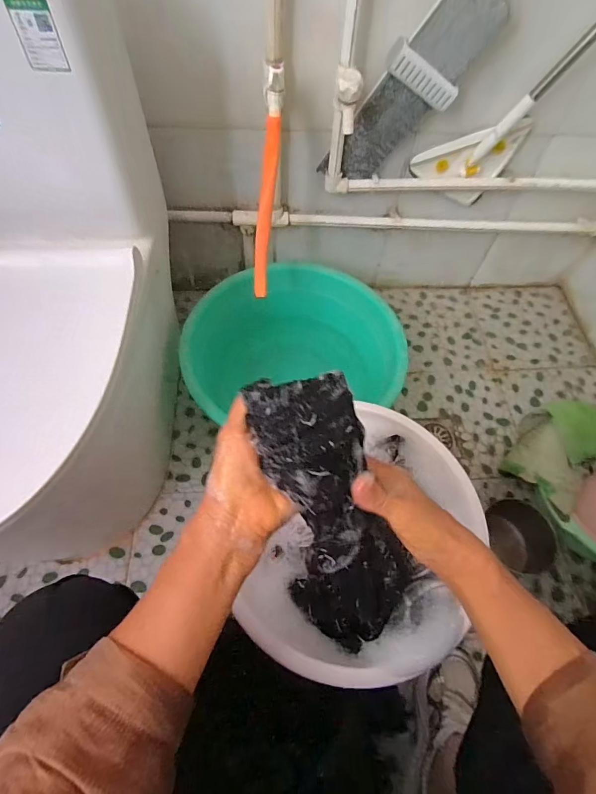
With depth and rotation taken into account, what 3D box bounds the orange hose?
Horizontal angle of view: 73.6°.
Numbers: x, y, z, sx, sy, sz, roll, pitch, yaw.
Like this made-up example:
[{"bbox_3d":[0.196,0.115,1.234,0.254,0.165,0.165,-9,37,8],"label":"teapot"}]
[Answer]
[{"bbox_3d":[-0.063,-0.350,0.766,0.036,0.308,0.028,13,33,4],"label":"orange hose"}]

